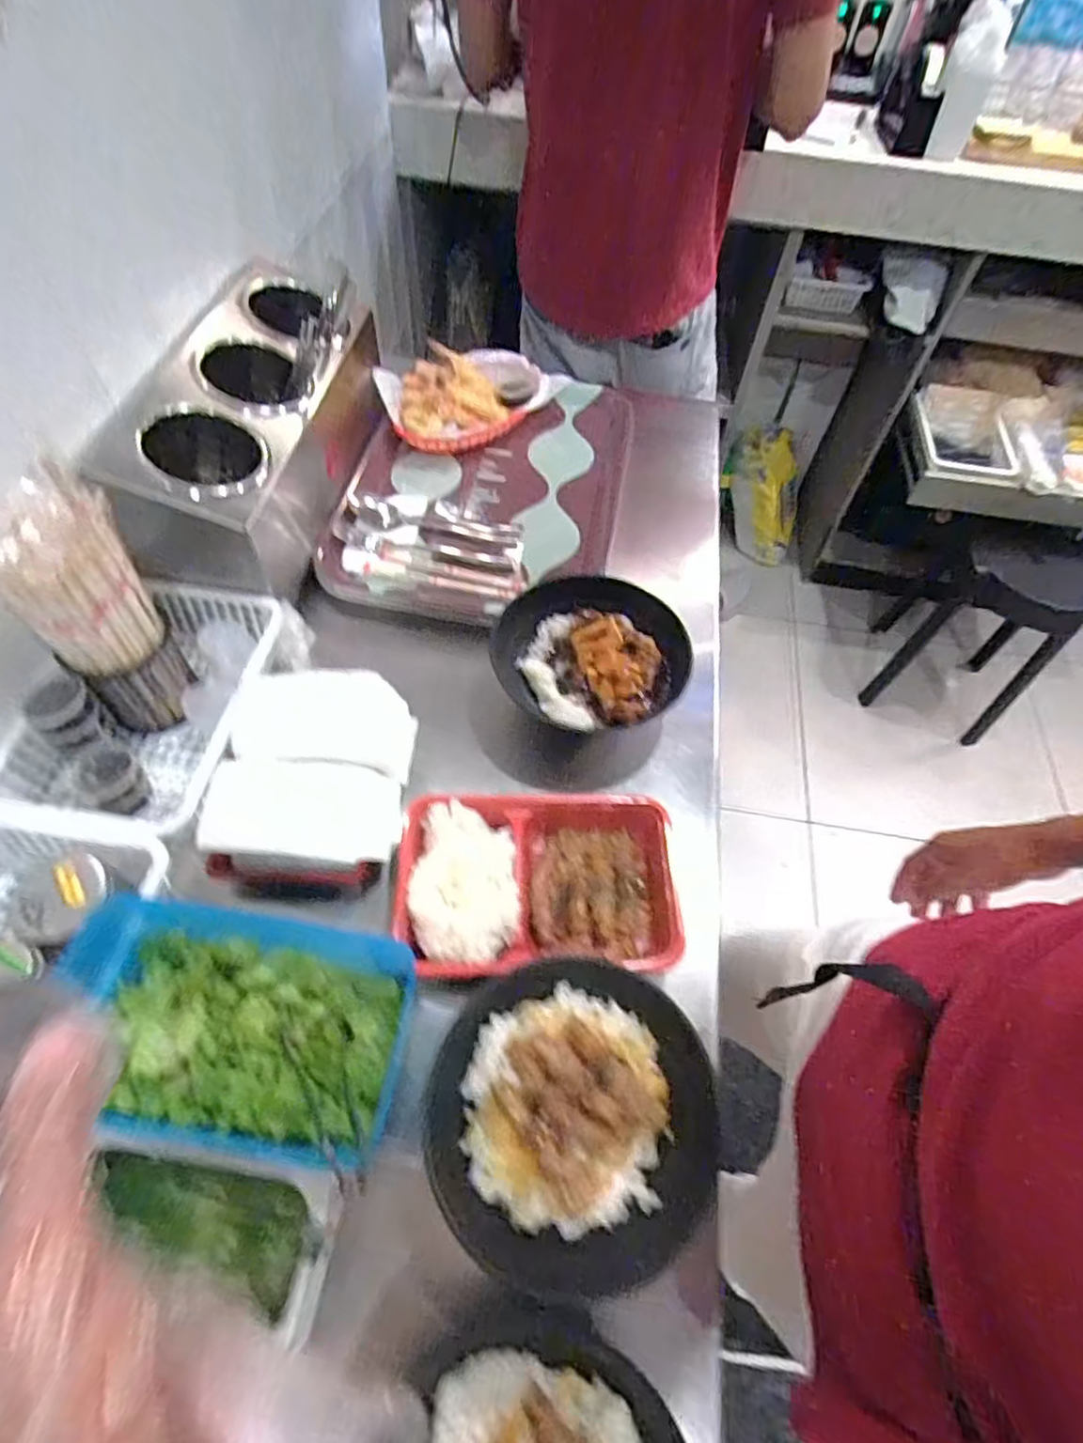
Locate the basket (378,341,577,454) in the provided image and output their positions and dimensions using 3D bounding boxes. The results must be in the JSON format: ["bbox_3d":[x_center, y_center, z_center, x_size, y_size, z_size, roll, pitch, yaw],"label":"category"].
[{"bbox_3d":[-0.092,-0.416,0.853,0.218,0.064,0.139,-38,67,-24],"label":"basket"}]

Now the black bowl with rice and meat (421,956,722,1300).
[{"bbox_3d":[0.022,0.255,0.434,0.186,0.057,0.179,2,57,-2],"label":"black bowl with rice and meat"}]

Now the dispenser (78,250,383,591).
[{"bbox_3d":[-0.301,-0.303,0.693,0.154,0.155,0.354,8,57,2],"label":"dispenser"}]

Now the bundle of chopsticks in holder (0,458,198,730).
[{"bbox_3d":[-0.348,-0.084,0.527,0.091,0.221,0.076,-37,66,-23],"label":"bundle of chopsticks in holder"}]

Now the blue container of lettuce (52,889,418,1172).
[{"bbox_3d":[-0.202,0.201,0.436,0.219,0.073,0.125,9,57,2],"label":"blue container of lettuce"}]

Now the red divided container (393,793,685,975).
[{"bbox_3d":[0.002,0.131,0.535,0.222,0.050,0.140,1,57,-3],"label":"red divided container"}]

